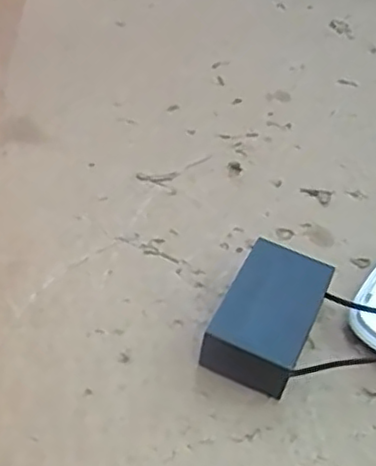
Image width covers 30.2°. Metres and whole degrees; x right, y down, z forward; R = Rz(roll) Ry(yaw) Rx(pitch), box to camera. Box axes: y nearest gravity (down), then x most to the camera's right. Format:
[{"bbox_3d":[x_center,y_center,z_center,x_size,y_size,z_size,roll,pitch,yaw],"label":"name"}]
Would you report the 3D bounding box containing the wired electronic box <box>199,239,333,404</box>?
[{"bbox_3d":[0.026,0.027,0.233,0.031,0.018,0.048,22,48,14],"label":"wired electronic box"}]

